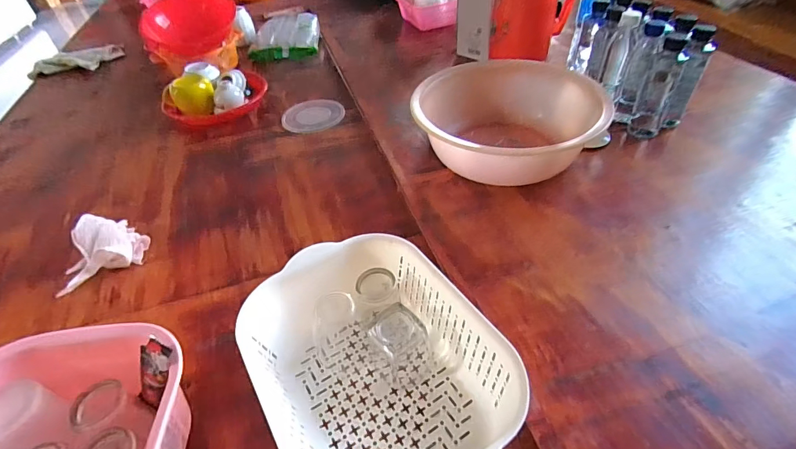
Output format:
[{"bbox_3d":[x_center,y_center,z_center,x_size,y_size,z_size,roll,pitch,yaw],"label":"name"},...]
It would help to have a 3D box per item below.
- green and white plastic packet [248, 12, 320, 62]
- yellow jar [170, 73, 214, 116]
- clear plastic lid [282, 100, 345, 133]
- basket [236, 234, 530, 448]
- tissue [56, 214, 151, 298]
[{"bbox_3d":[-0.345,-0.585,1.261,0.210,0.067,0.206,-1,44,7],"label":"green and white plastic packet"},{"bbox_3d":[-0.498,-0.314,0.990,0.098,0.078,0.085,-14,44,-7],"label":"yellow jar"},{"bbox_3d":[-0.200,-0.259,0.960,0.142,0.007,0.139,-4,44,4],"label":"clear plastic lid"},{"bbox_3d":[-0.023,0.152,0.433,0.218,0.097,0.291,-28,47,-20],"label":"basket"},{"bbox_3d":[-0.481,0.034,0.650,0.132,0.054,0.103,-27,47,-19],"label":"tissue"}]

